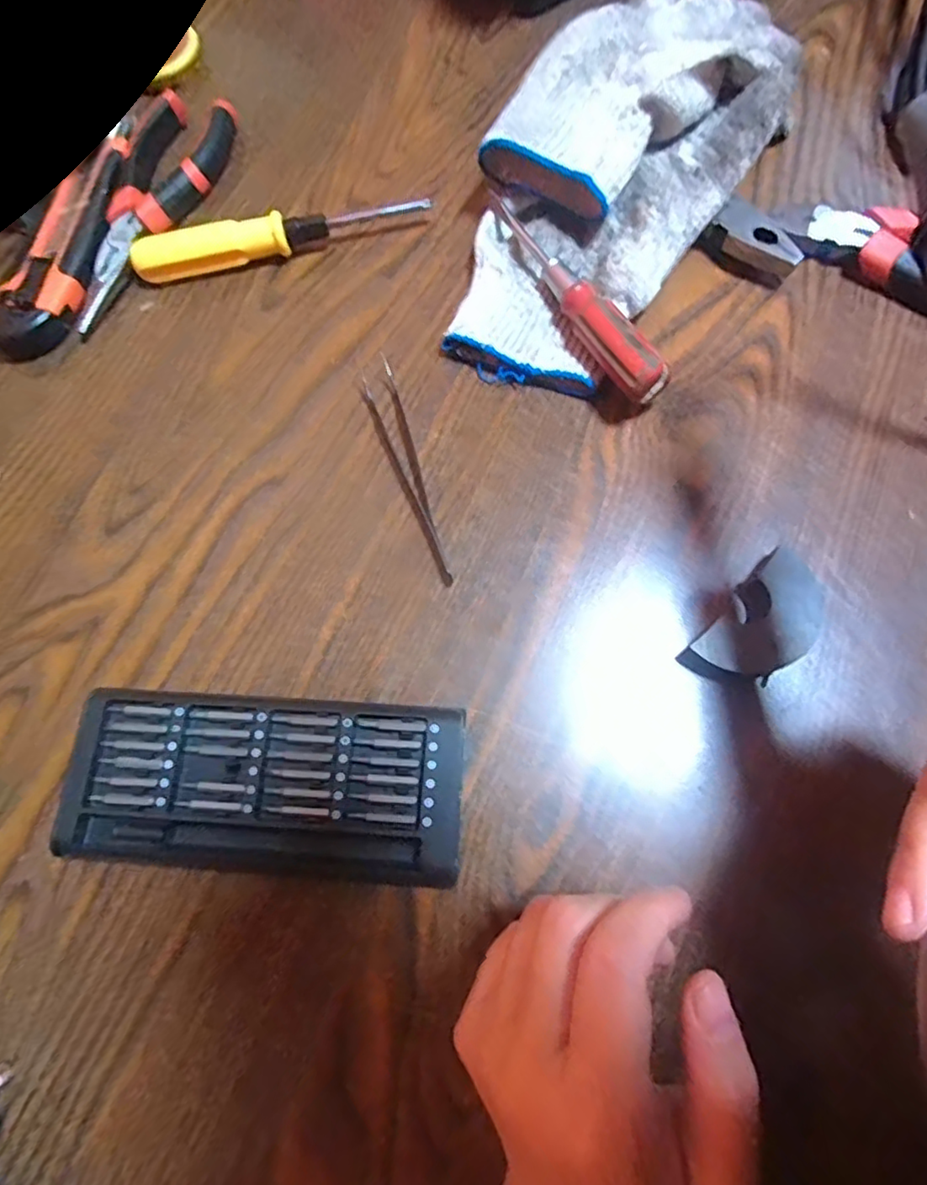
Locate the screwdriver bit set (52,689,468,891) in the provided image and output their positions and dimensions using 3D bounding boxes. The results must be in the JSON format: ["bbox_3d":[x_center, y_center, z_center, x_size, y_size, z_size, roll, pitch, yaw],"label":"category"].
[{"bbox_3d":[-0.078,0.079,0.239,0.155,0.018,0.068,3,75,2],"label":"screwdriver bit set"}]

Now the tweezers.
[{"bbox_3d":[-0.028,-0.057,0.282,0.016,0.007,0.115,-16,75,-3],"label":"tweezers"}]

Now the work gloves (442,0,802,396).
[{"bbox_3d":[0.075,-0.217,0.299,0.122,0.054,0.245,36,78,11],"label":"work gloves"}]

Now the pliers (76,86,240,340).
[{"bbox_3d":[-0.172,-0.211,0.329,0.047,0.016,0.158,13,75,5],"label":"pliers"}]

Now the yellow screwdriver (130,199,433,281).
[{"bbox_3d":[-0.095,-0.186,0.315,0.153,0.019,0.018,-10,74,-1],"label":"yellow screwdriver"}]

